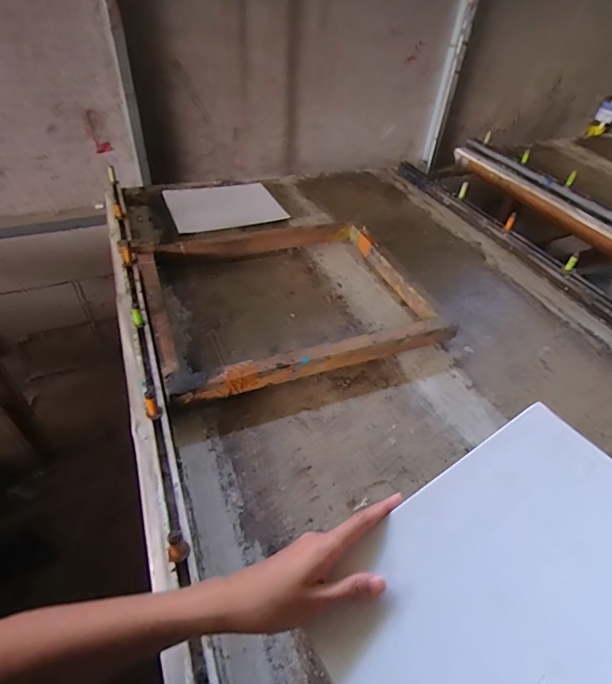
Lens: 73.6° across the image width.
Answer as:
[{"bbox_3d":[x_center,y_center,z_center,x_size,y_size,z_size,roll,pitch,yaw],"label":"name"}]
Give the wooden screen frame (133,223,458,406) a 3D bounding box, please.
[{"bbox_3d":[-0.049,-0.103,0.801,0.493,0.060,0.443,-14,46,-19],"label":"wooden screen frame"}]

